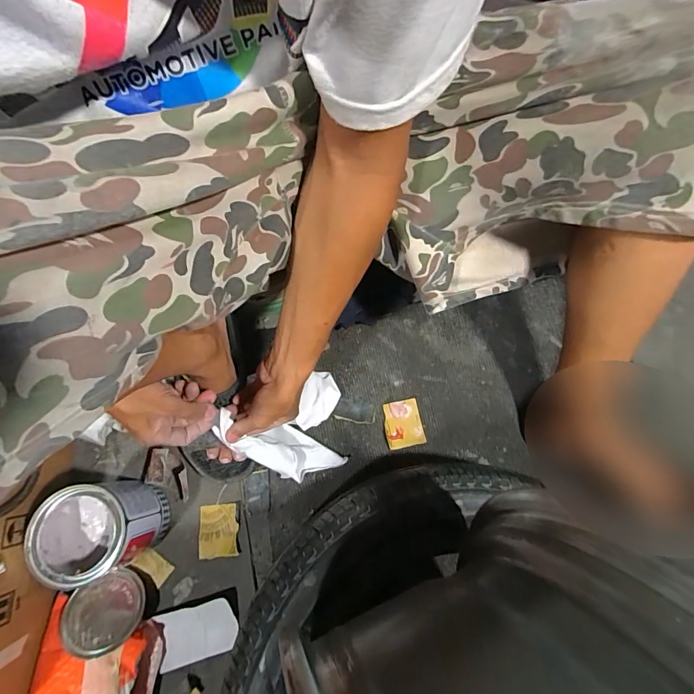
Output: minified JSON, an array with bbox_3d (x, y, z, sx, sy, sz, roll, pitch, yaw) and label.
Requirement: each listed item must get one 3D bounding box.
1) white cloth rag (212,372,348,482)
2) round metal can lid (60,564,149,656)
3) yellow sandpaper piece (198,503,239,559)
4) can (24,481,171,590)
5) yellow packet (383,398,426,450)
[{"bbox_3d":[-0.072,0.119,0.538,0.164,0.097,0.126,-28,77,-8],"label":"white cloth rag"},{"bbox_3d":[-0.311,0.339,0.501,0.095,0.011,0.085,-22,62,-24],"label":"round metal can lid"},{"bbox_3d":[-0.181,0.257,0.551,0.054,0.004,0.067,-4,75,-2],"label":"yellow sandpaper piece"},{"bbox_3d":[-0.303,0.227,0.493,0.107,0.129,0.107,-2,75,-2],"label":"can"},{"bbox_3d":[0.085,0.116,0.596,0.056,0.008,0.068,-10,75,-4],"label":"yellow packet"}]

